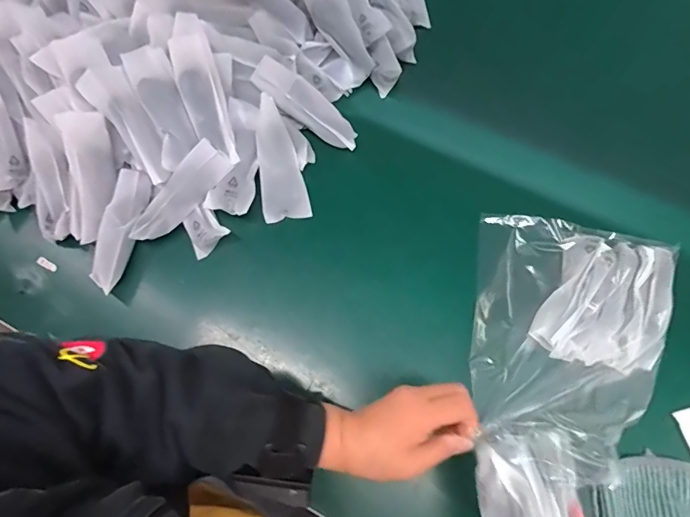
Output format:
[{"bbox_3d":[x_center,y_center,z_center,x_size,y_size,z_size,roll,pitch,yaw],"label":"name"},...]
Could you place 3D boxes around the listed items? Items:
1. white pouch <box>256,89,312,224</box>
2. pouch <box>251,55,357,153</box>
[{"bbox_3d":[-0.087,-0.125,0.570,0.058,0.016,0.152,-10,99,-1],"label":"white pouch"},{"bbox_3d":[-0.048,-0.201,0.584,0.158,0.033,0.048,36,76,-15],"label":"pouch"}]

